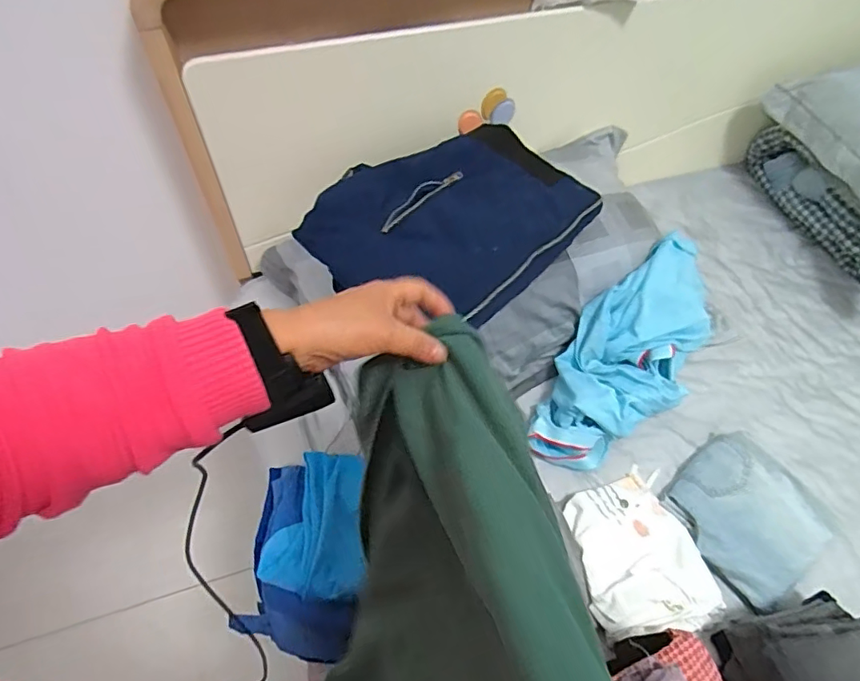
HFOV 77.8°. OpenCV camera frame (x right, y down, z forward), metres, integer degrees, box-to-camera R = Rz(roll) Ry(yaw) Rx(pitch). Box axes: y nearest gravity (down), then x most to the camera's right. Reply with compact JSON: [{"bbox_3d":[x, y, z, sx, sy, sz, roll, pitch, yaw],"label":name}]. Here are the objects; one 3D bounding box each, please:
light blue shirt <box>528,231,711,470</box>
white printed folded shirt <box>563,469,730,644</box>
[{"bbox_3d":[0.310,0.025,0.831,0.171,0.103,0.410,34,73,21],"label":"light blue shirt"},{"bbox_3d":[0.270,0.270,0.695,0.154,0.056,0.196,-6,55,-5],"label":"white printed folded shirt"}]

